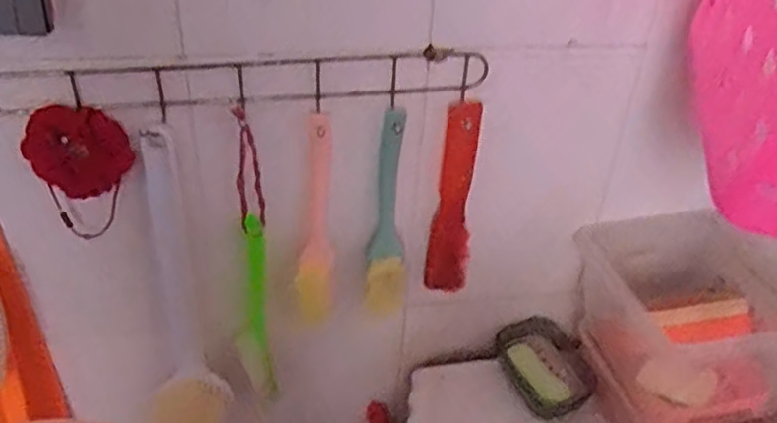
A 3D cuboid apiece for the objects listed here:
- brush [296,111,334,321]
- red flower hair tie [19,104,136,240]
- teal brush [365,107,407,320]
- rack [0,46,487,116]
[{"bbox_3d":[-0.066,0.012,0.623,0.031,0.213,0.023,4,36,0],"label":"brush"},{"bbox_3d":[-0.240,-0.027,0.550,0.071,0.114,0.028,-4,37,-10],"label":"red flower hair tie"},{"bbox_3d":[0.001,0.005,0.626,0.036,0.202,0.041,4,36,0],"label":"teal brush"},{"bbox_3d":[-0.211,-0.093,0.530,0.575,0.050,0.029,-3,37,-10],"label":"rack"}]

